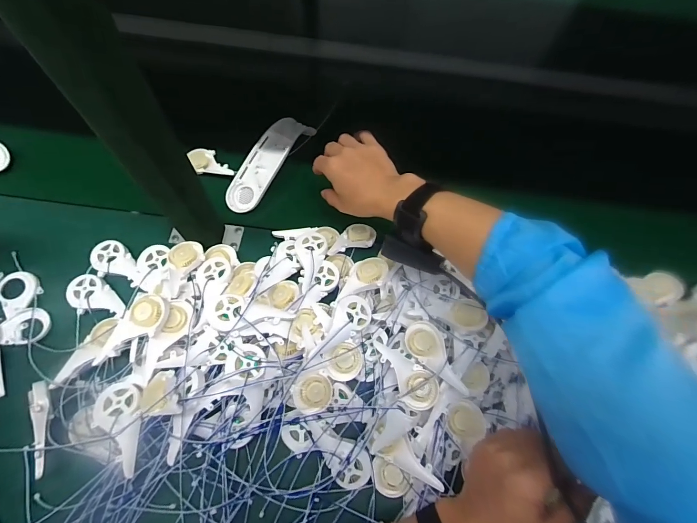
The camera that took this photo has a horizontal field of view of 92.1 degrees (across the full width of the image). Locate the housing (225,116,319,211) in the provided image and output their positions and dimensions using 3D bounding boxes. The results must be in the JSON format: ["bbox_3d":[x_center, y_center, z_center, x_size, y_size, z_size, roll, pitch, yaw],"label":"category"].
[{"bbox_3d":[-0.124,-0.160,0.532,0.060,0.045,0.192,26,68,9],"label":"housing"}]

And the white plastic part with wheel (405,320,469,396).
[{"bbox_3d":[0.106,0.109,0.393,0.089,0.019,0.042,40,71,15],"label":"white plastic part with wheel"}]

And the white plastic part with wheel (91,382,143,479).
[{"bbox_3d":[-0.246,0.176,0.354,0.047,0.017,0.093,-10,67,-6],"label":"white plastic part with wheel"}]

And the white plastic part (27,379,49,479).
[{"bbox_3d":[-0.324,0.174,0.353,0.015,0.014,0.093,-8,82,-5],"label":"white plastic part"}]

